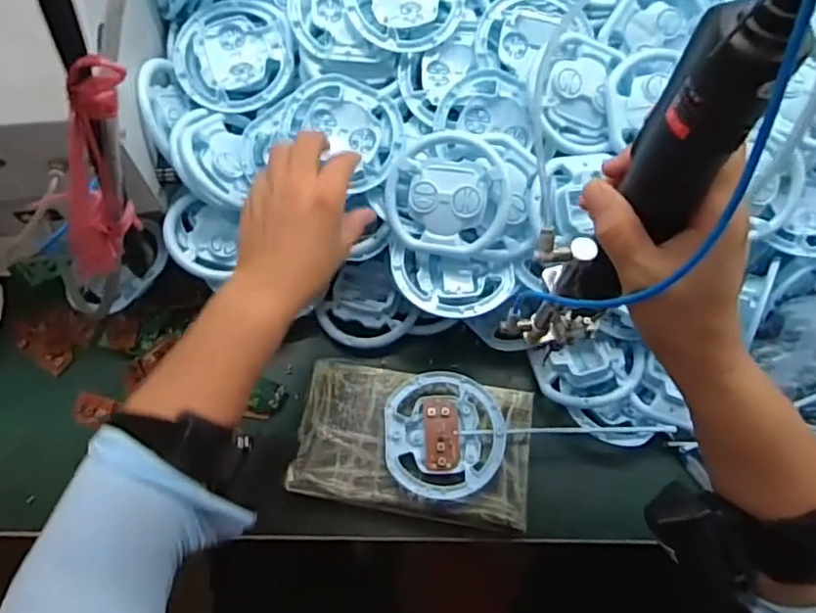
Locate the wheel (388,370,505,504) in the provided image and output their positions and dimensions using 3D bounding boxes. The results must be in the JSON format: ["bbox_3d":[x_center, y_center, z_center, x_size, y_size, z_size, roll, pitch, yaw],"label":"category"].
[{"bbox_3d":[0.032,0.109,0.527,0.099,0.014,0.106,0,68,-1],"label":"wheel"}]

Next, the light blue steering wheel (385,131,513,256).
[{"bbox_3d":[0.034,-0.095,0.511,0.102,0.021,0.100,1,92,15],"label":"light blue steering wheel"}]

